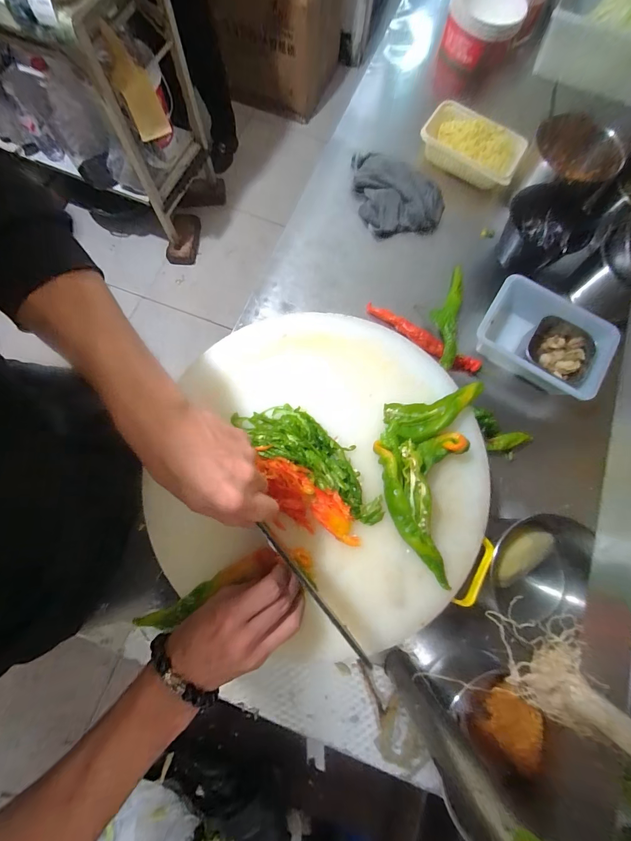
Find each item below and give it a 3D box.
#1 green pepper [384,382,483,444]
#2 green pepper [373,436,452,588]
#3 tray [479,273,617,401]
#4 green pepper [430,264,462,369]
[{"bbox_3d":[0.156,-0.009,0.413,0.132,0.018,0.054,-13,76,-5],"label":"green pepper"},{"bbox_3d":[0.109,0.105,0.376,0.046,0.034,0.163,-10,75,-4],"label":"green pepper"},{"bbox_3d":[0.376,-0.131,0.561,0.199,0.065,0.133,37,77,8],"label":"tray"},{"bbox_3d":[0.228,-0.188,0.569,0.048,0.046,0.211,15,75,2],"label":"green pepper"}]

